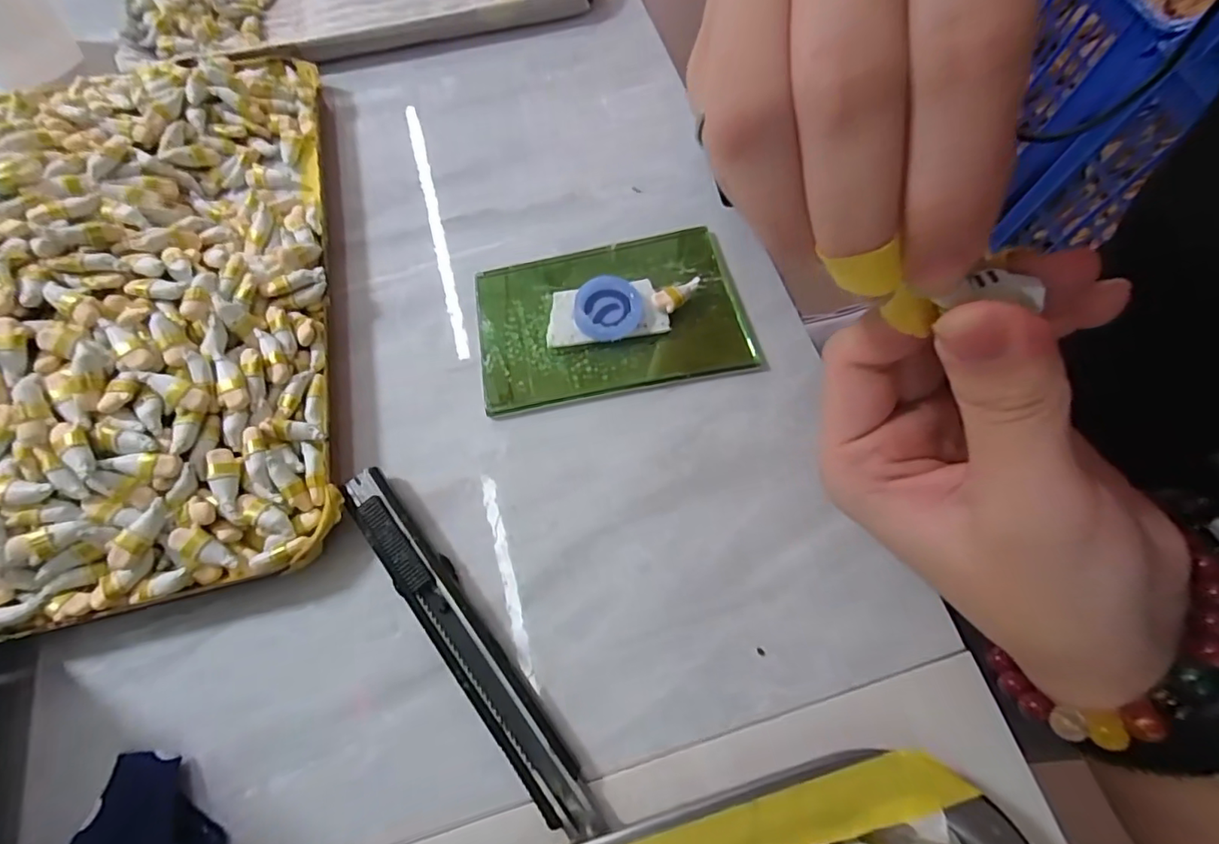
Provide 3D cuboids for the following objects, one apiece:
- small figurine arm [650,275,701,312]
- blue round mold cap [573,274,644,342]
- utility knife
[{"bbox_3d":[0.027,-0.050,0.213,0.022,0.007,0.010,-39,72,-14],"label":"small figurine arm"},{"bbox_3d":[-0.001,-0.044,0.210,0.026,0.008,0.027,-1,68,1],"label":"blue round mold cap"},{"bbox_3d":[-0.046,0.068,0.168,0.015,0.012,0.128,-36,72,-13],"label":"utility knife"}]

